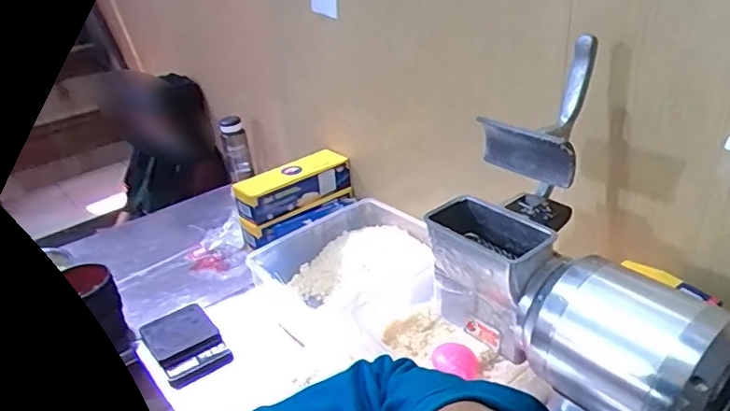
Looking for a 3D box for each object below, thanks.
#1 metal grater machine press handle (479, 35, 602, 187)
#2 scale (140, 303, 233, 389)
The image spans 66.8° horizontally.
[{"bbox_3d":[0.250,-0.124,0.715,0.120,0.089,0.181,28,78,44],"label":"metal grater machine press handle"},{"bbox_3d":[-0.342,0.261,1.056,0.117,0.025,0.193,-23,34,-30],"label":"scale"}]

